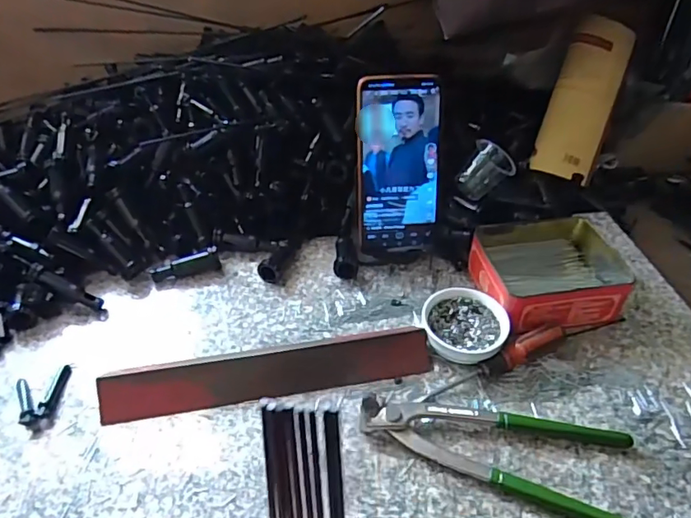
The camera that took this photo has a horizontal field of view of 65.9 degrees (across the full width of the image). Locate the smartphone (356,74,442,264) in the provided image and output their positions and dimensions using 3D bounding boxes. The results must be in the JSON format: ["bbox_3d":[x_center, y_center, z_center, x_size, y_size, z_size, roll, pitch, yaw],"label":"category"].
[{"bbox_3d":[0.050,-0.079,0.504,0.077,0.176,0.013,-2,21,-3],"label":"smartphone"}]

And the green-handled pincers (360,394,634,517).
[{"bbox_3d":[0.112,0.129,0.393,0.193,0.018,0.075,16,44,16],"label":"green-handled pincers"}]

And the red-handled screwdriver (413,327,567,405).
[{"bbox_3d":[0.121,0.087,0.433,0.133,0.023,0.018,-20,46,-21],"label":"red-handled screwdriver"}]

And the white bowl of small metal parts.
[{"bbox_3d":[0.103,0.059,0.463,0.071,0.024,0.067,0,42,0],"label":"white bowl of small metal parts"}]

